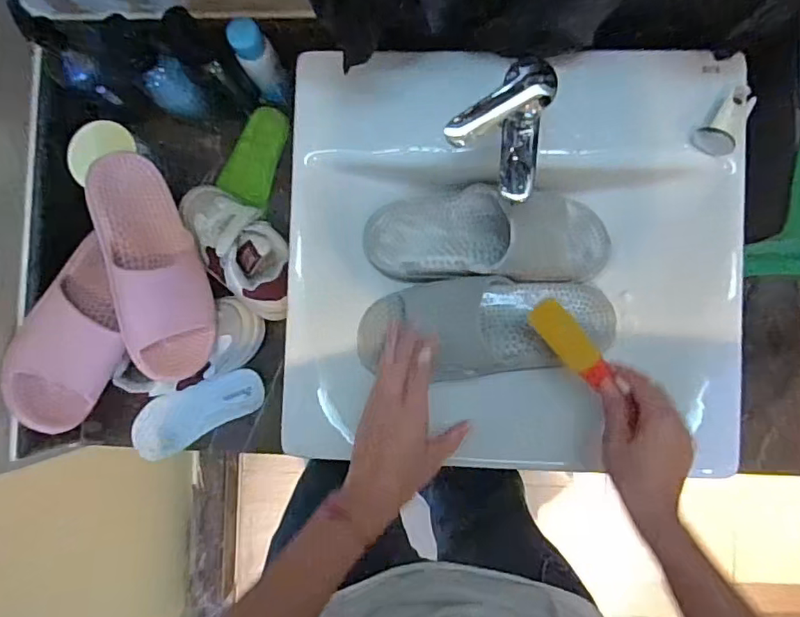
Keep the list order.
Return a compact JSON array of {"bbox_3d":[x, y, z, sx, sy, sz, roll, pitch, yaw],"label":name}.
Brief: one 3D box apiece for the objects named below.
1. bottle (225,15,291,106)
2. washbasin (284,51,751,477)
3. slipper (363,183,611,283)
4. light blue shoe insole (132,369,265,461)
[{"bbox_3d":[-0.158,-0.277,0.633,0.043,0.117,0.047,0,88,4],"label":"bottle"},{"bbox_3d":[0.108,-0.052,0.546,0.450,0.153,0.402,0,88,4],"label":"washbasin"},{"bbox_3d":[0.094,-0.080,0.592,0.262,0.059,0.099,-1,88,4],"label":"slipper"},{"bbox_3d":[-0.255,0.130,0.694,0.169,0.028,0.070,-24,87,3],"label":"light blue shoe insole"}]

